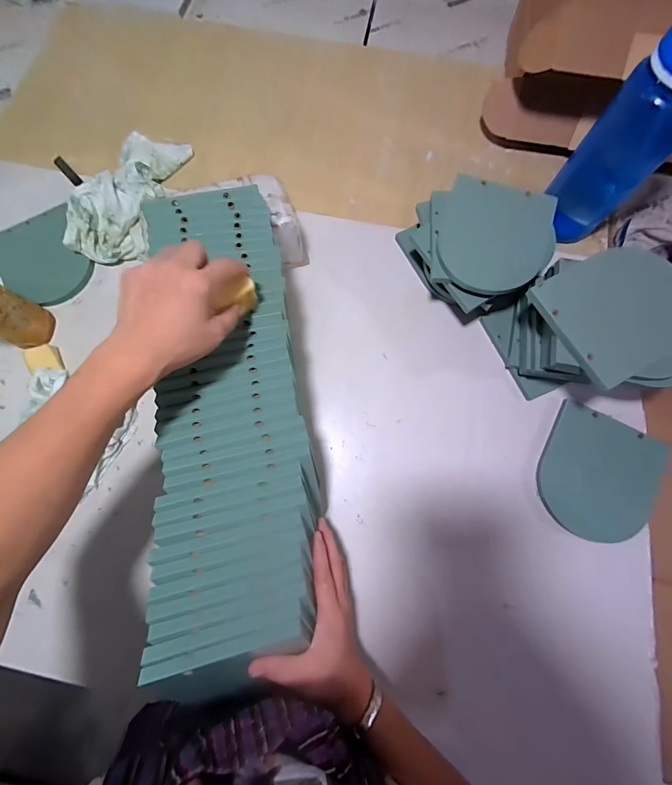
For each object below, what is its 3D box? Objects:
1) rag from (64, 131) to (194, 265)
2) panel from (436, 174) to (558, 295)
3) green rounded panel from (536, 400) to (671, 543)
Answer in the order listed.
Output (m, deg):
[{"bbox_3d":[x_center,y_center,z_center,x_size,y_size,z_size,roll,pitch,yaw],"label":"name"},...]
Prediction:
[{"bbox_3d":[-0.351,-0.345,0.545,0.122,0.057,0.273,18,77,5],"label":"rag"},{"bbox_3d":[0.224,-0.219,0.450,0.148,0.015,0.155,19,91,14],"label":"panel"},{"bbox_3d":[0.364,0.115,0.437,0.144,0.010,0.166,27,78,15],"label":"green rounded panel"}]

